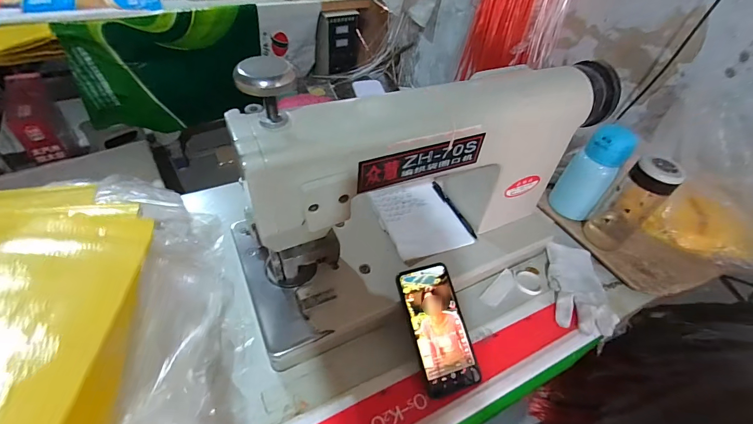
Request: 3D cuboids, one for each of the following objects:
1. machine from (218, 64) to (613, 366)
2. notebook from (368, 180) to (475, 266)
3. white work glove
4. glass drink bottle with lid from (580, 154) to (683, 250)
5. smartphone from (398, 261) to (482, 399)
[{"bbox_3d":[0.080,-0.041,0.488,0.533,0.334,0.212,-24,54,-25],"label":"machine"},{"bbox_3d":[0.069,0.008,0.596,0.126,0.010,0.159,-18,51,-20],"label":"notebook"},{"bbox_3d":[0.336,0.120,0.579,0.090,0.019,0.162,10,47,4],"label":"white work glove"},{"bbox_3d":[0.431,-0.016,0.593,0.073,0.168,0.068,-28,56,-28],"label":"glass drink bottle with lid"},{"bbox_3d":[0.085,0.155,0.479,0.077,0.010,0.162,-11,74,-15],"label":"smartphone"}]

